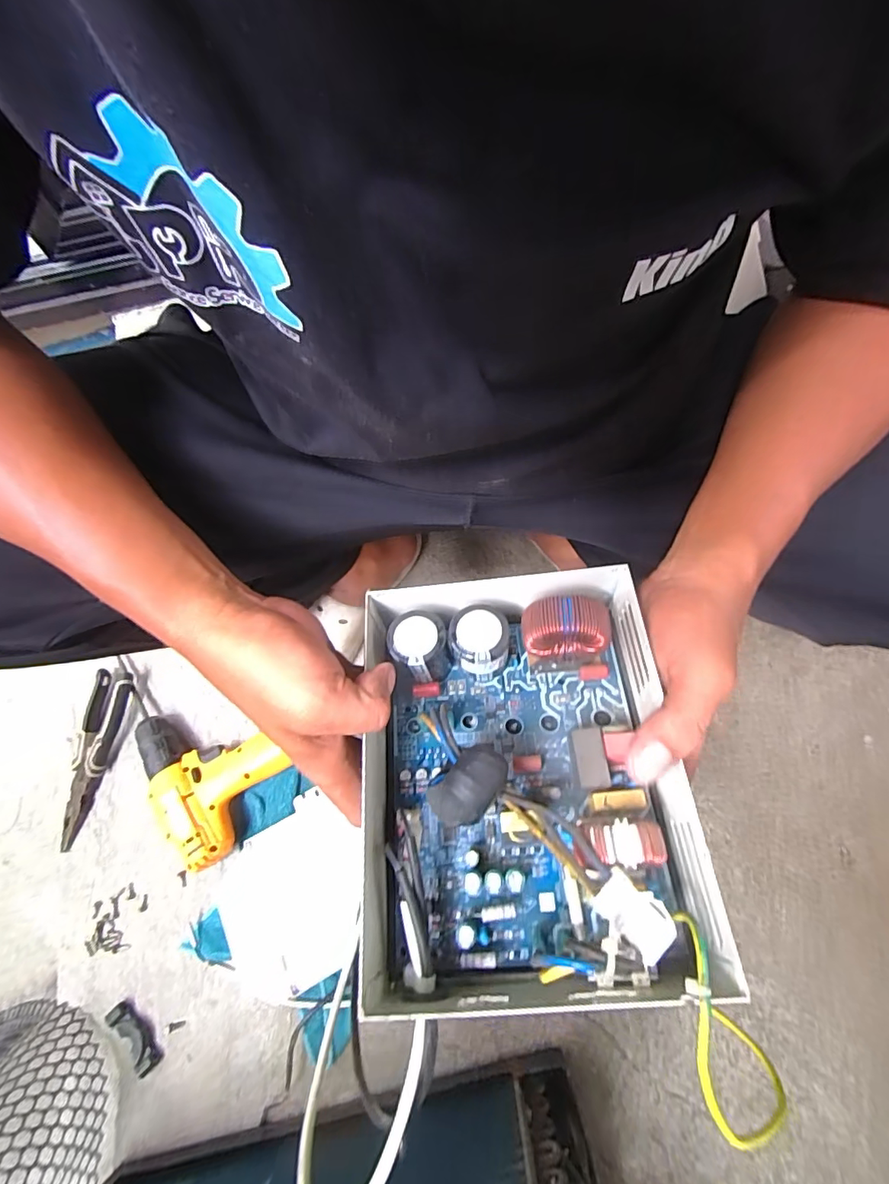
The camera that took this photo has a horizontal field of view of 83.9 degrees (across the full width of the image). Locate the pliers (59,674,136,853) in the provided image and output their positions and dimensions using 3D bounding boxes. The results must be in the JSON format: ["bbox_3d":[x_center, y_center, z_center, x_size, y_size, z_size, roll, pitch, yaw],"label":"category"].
[{"bbox_3d":[-0.422,0.193,0.584,0.047,0.023,0.195,10,73,7],"label":"pliers"}]

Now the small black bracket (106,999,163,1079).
[{"bbox_3d":[-0.318,0.456,0.507,0.022,0.018,0.070,-40,74,-9],"label":"small black bracket"}]

